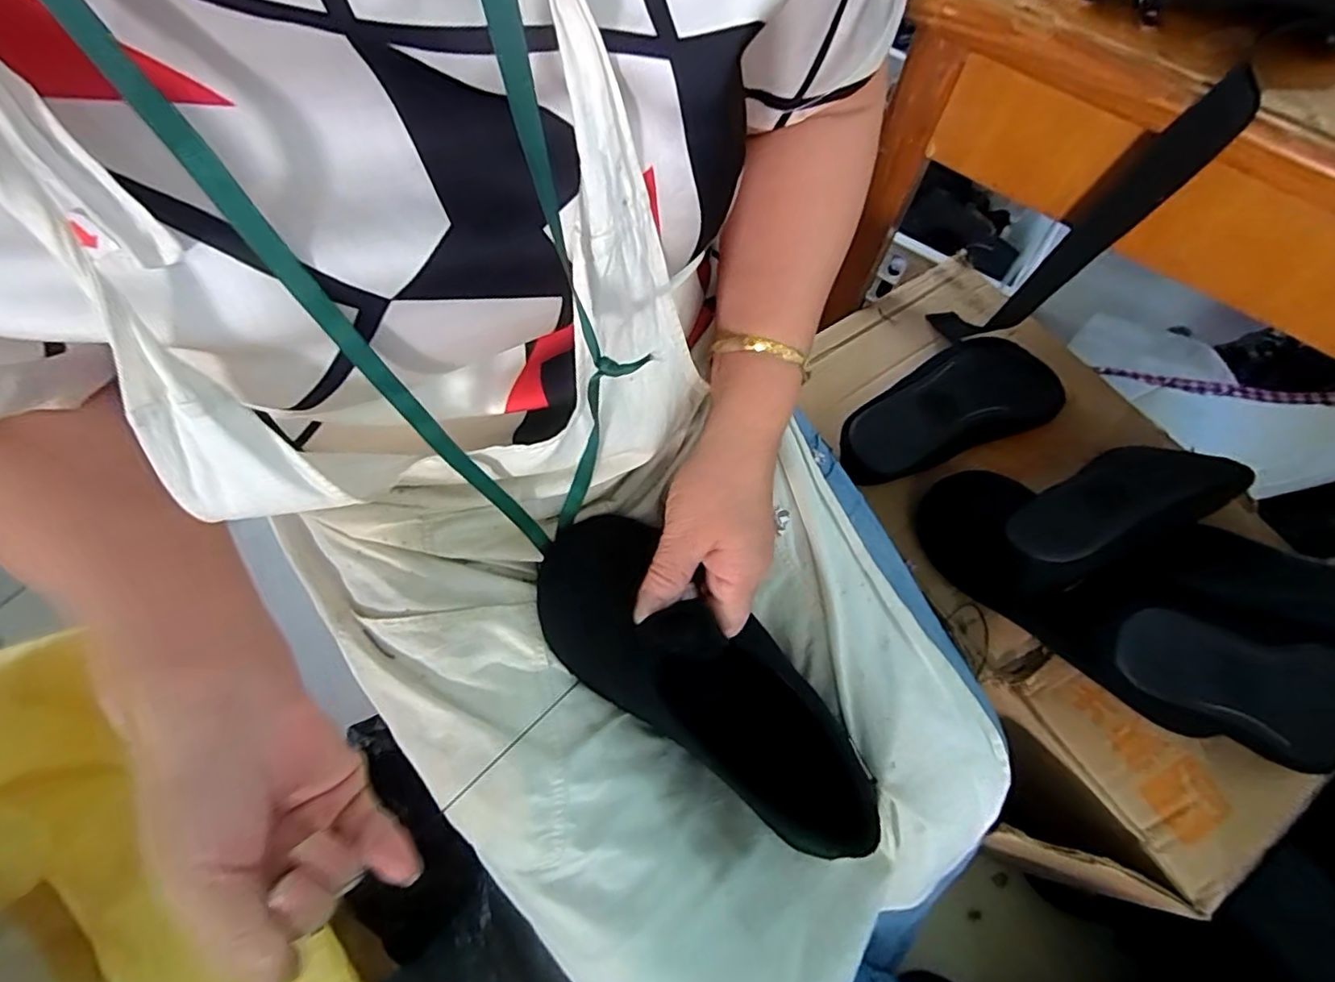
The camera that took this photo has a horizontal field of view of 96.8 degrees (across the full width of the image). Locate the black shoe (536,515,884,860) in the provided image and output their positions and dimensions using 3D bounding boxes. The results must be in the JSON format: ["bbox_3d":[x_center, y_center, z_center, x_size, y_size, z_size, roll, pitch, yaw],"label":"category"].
[{"bbox_3d":[0.022,0.108,0.344,0.232,0.056,0.089,39,71,6],"label":"black shoe"}]

